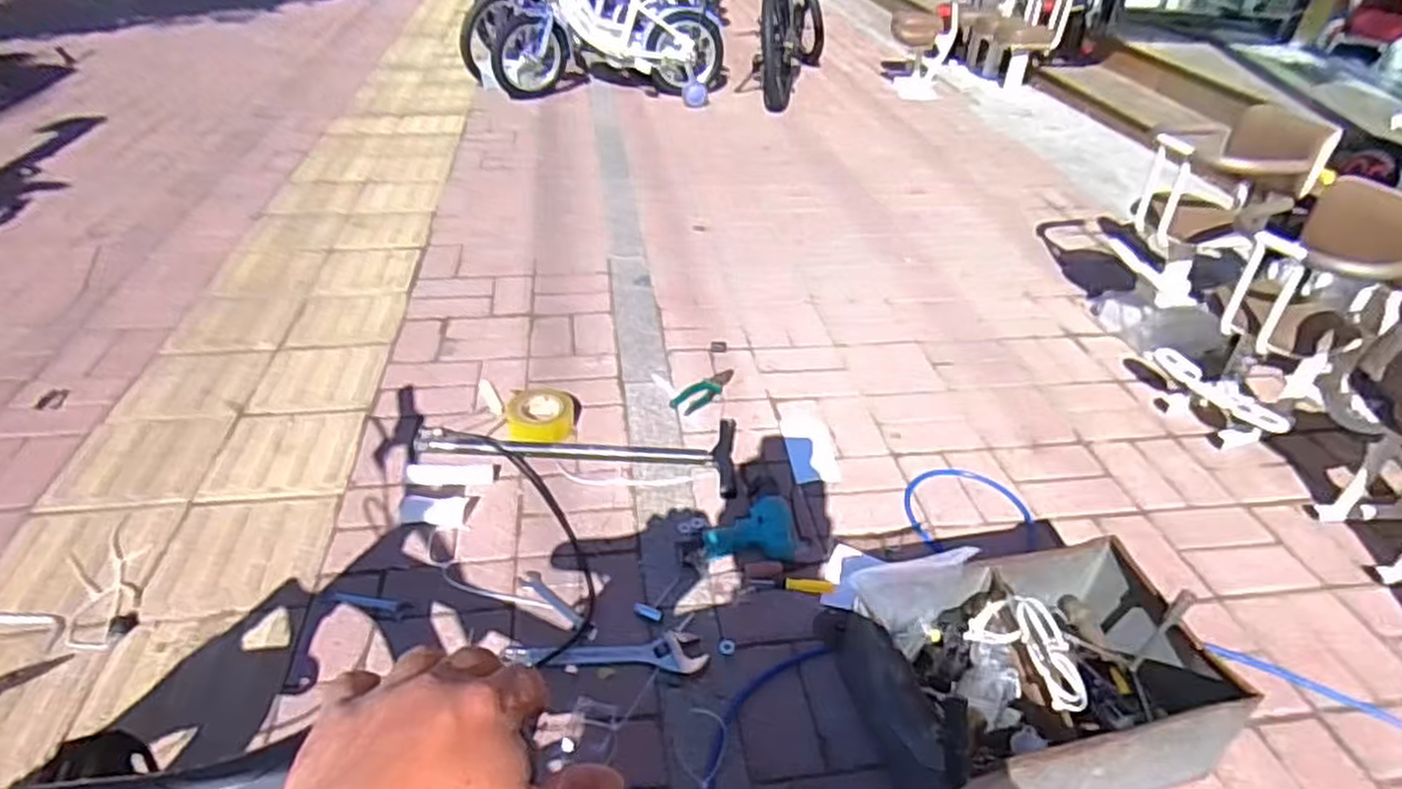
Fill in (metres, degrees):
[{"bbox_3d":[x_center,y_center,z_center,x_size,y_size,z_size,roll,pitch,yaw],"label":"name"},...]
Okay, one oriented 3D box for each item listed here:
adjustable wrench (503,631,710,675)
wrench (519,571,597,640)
[{"bbox_3d":[-0.131,0.369,1.133,0.278,0.021,0.066,1,39,-5],"label":"adjustable wrench"},{"bbox_3d":[-0.217,0.322,1.205,0.167,0.005,0.033,30,45,27],"label":"wrench"}]

